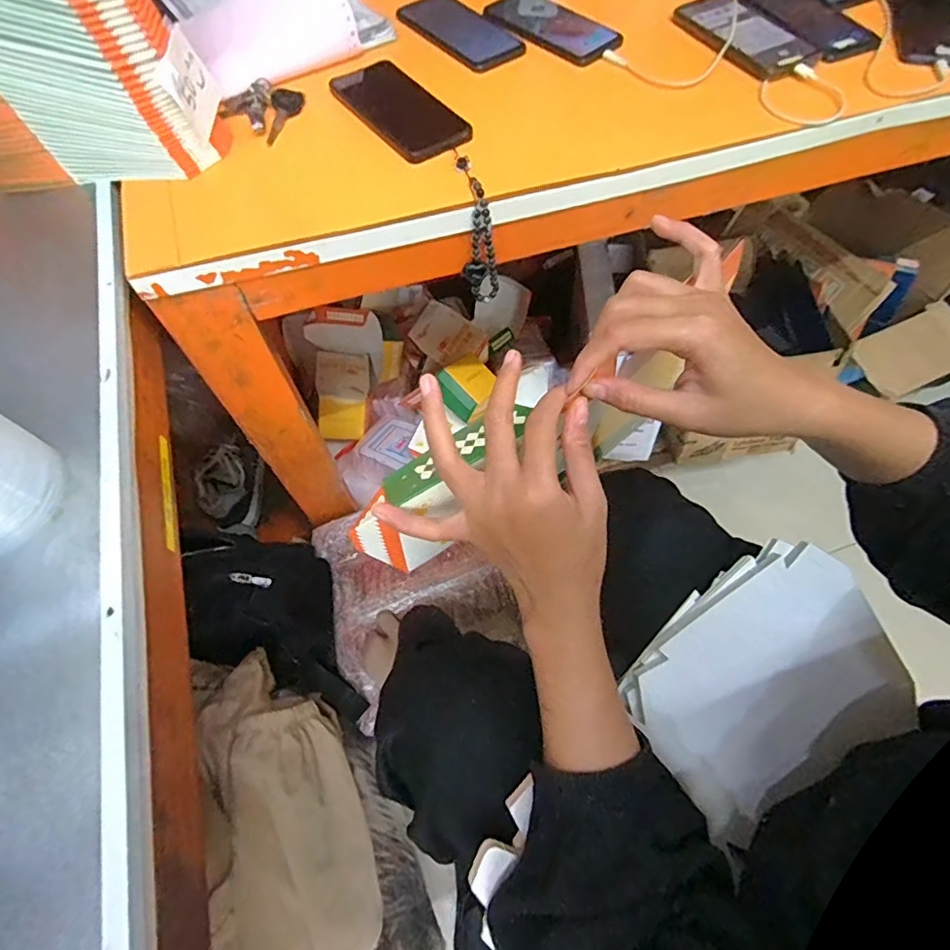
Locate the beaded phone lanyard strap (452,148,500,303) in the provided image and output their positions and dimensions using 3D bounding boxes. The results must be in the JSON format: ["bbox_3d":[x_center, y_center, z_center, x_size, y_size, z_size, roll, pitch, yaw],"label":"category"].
[{"bbox_3d":[0.002,-0.240,0.538,0.033,0.135,0.045,-13,37,-5],"label":"beaded phone lanyard strap"}]

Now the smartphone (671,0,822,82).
[{"bbox_3d":[0.309,-0.509,0.619,0.081,0.013,0.179,-26,65,-11],"label":"smartphone"}]

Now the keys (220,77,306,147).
[{"bbox_3d":[-0.216,-0.384,0.559,0.082,0.022,0.073,33,68,17],"label":"keys"}]

